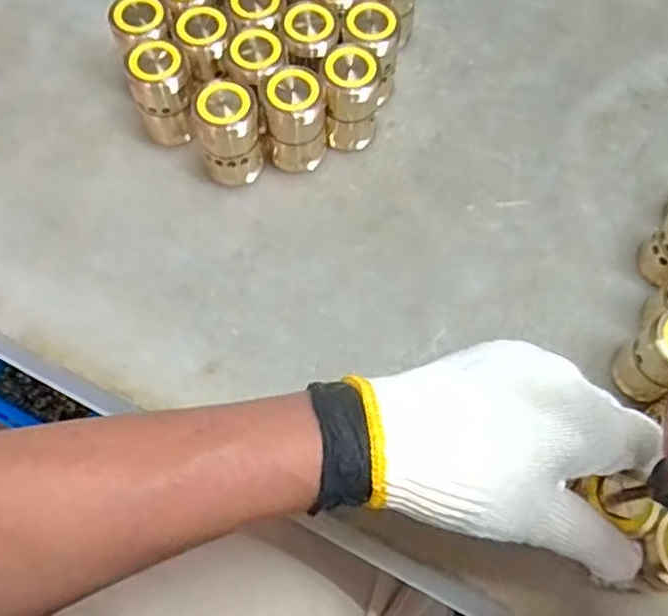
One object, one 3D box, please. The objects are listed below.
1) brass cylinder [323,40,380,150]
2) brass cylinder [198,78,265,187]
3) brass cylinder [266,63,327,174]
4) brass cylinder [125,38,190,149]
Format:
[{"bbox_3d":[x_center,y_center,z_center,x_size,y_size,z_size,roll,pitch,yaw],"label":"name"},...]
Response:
[{"bbox_3d":[0.011,-0.133,0.429,0.033,0.067,0.028,1,69,0],"label":"brass cylinder"},{"bbox_3d":[-0.064,-0.108,0.417,0.035,0.067,0.029,-4,69,-2],"label":"brass cylinder"},{"bbox_3d":[-0.023,-0.120,0.425,0.035,0.062,0.036,5,69,2],"label":"brass cylinder"},{"bbox_3d":[-0.110,-0.138,0.429,0.030,0.061,0.034,12,69,5],"label":"brass cylinder"}]

